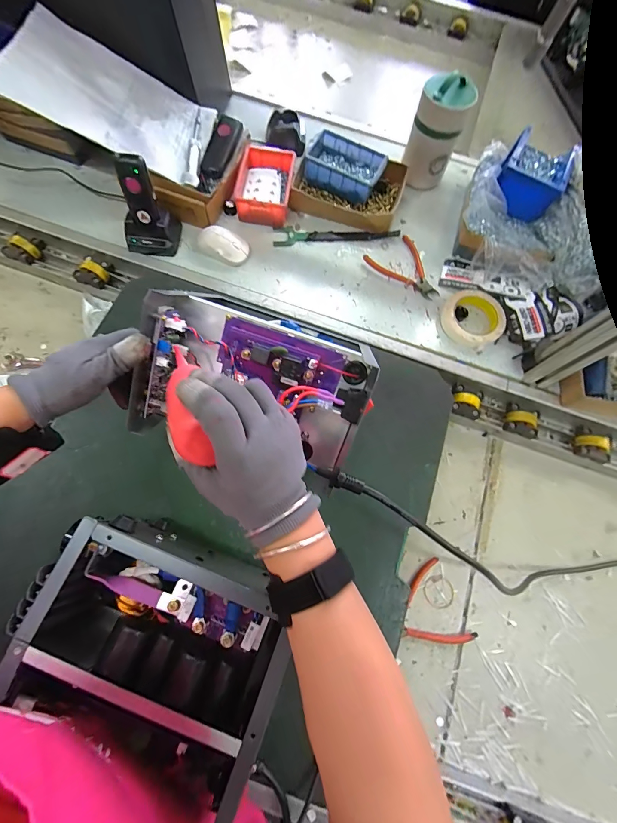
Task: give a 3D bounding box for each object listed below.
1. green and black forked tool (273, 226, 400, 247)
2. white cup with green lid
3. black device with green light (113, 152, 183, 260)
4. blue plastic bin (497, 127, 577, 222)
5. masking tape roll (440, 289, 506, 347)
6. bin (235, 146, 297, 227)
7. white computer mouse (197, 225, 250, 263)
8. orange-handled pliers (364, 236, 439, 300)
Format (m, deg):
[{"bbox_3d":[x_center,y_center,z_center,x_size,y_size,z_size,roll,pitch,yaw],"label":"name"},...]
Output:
[{"bbox_3d":[0.055,-0.343,0.652,0.243,0.008,0.040,-1,72,-4],"label":"green and black forked tool"},{"bbox_3d":[0.243,-0.528,0.646,0.090,0.171,0.085,1,72,-3],"label":"white cup with green lid"},{"bbox_3d":[-0.282,-0.344,0.567,0.087,0.136,0.078,-2,72,-4],"label":"black device with green light"},{"bbox_3d":[0.408,-0.431,0.614,0.111,0.062,0.144,28,72,6],"label":"blue plastic bin"},{"bbox_3d":[0.294,-0.171,0.598,0.107,0.019,0.117,1,72,-3],"label":"masking tape roll"},{"bbox_3d":[-0.085,-0.439,0.656,0.104,0.047,0.154,8,72,-1],"label":"bin"},{"bbox_3d":[-0.159,-0.308,0.615,0.098,0.042,0.057,22,72,4],"label":"white computer mouse"},{"bbox_3d":[0.191,-0.267,0.636,0.112,0.018,0.135,-33,77,-13],"label":"orange-handled pliers"}]

